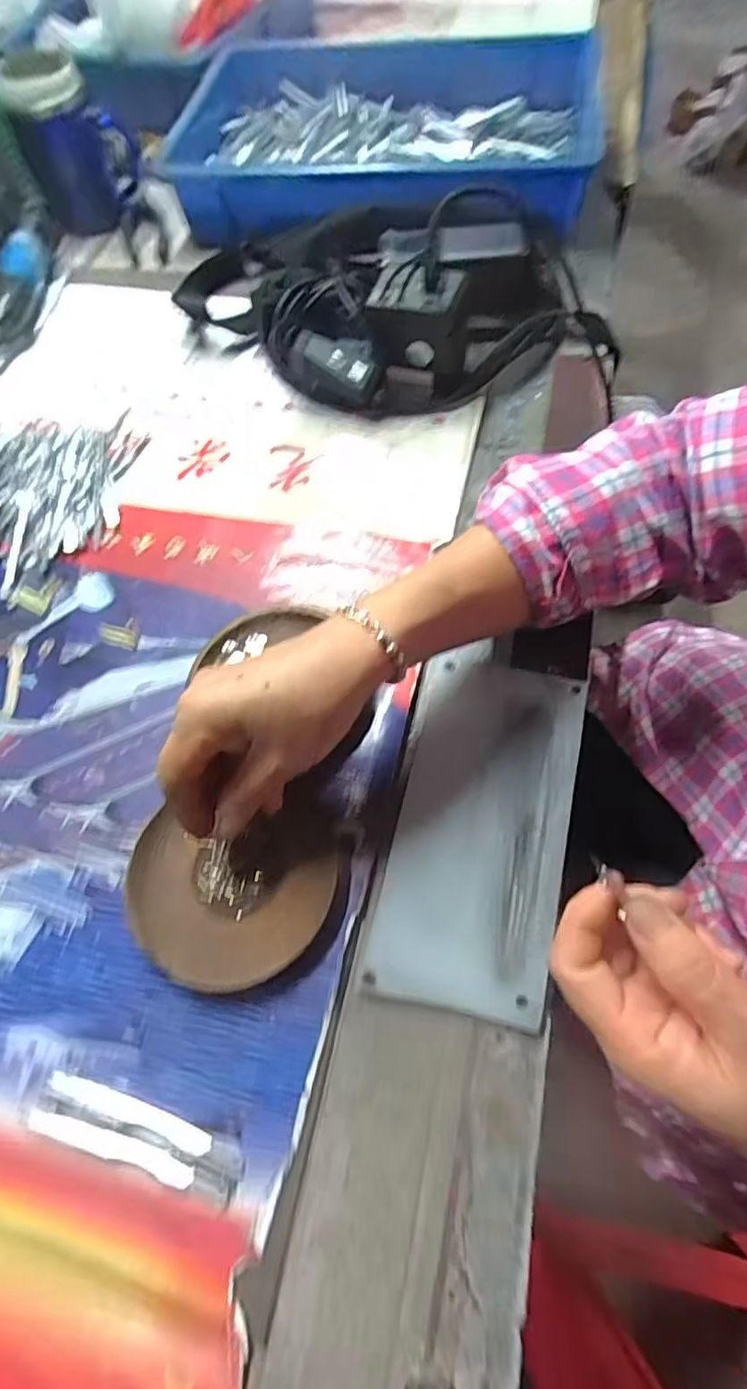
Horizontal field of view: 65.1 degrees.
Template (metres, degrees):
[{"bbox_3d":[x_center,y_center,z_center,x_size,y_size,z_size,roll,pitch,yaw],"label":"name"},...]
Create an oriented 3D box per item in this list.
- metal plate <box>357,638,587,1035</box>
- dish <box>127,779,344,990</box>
[{"bbox_3d":[0.062,0.069,0.337,0.095,0.007,0.202,10,65,12],"label":"metal plate"},{"bbox_3d":[-0.080,0.107,0.329,0.118,0.014,0.104,-12,63,-3],"label":"dish"}]

